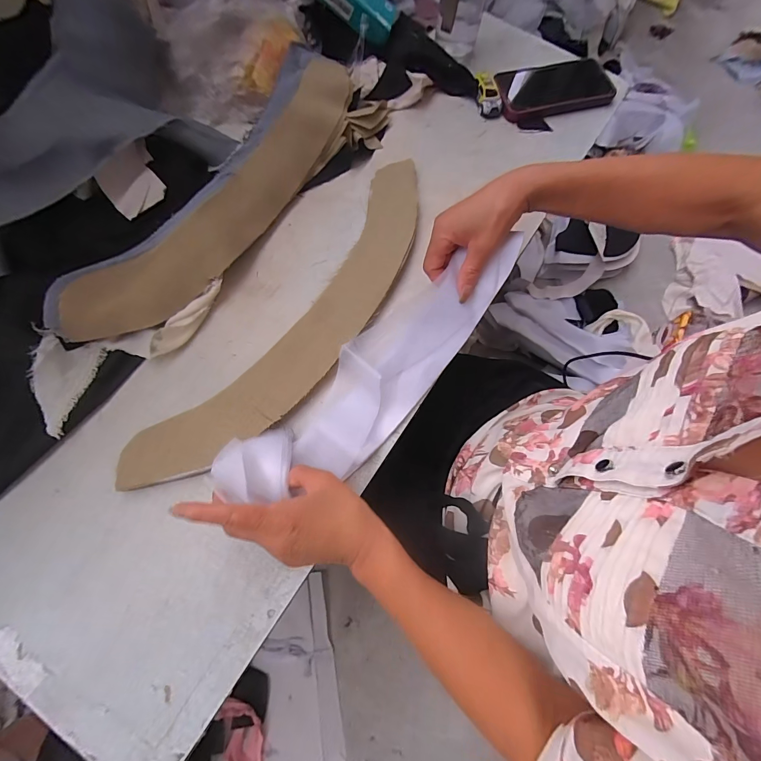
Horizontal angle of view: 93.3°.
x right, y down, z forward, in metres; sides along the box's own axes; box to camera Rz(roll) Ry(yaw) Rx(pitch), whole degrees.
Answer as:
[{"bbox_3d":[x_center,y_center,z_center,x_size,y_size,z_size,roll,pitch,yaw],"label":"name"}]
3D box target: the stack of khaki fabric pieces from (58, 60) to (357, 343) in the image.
[{"bbox_3d":[-0.168,-0.216,0.420,0.098,0.054,0.461,32,75,7],"label":"stack of khaki fabric pieces"}]

